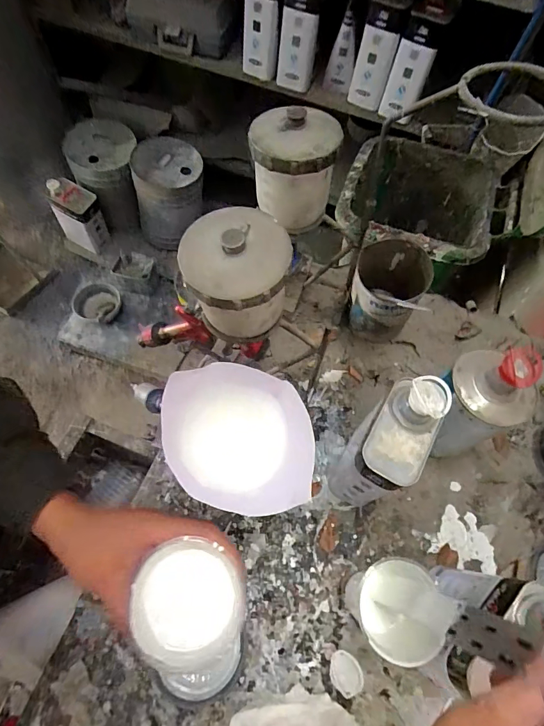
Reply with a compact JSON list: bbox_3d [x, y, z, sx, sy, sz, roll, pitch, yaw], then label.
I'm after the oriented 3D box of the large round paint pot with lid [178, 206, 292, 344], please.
[{"bbox_3d":[-0.034,-0.080,0.390,0.095,0.123,0.092,1,65,-2],"label":"large round paint pot with lid"}]

